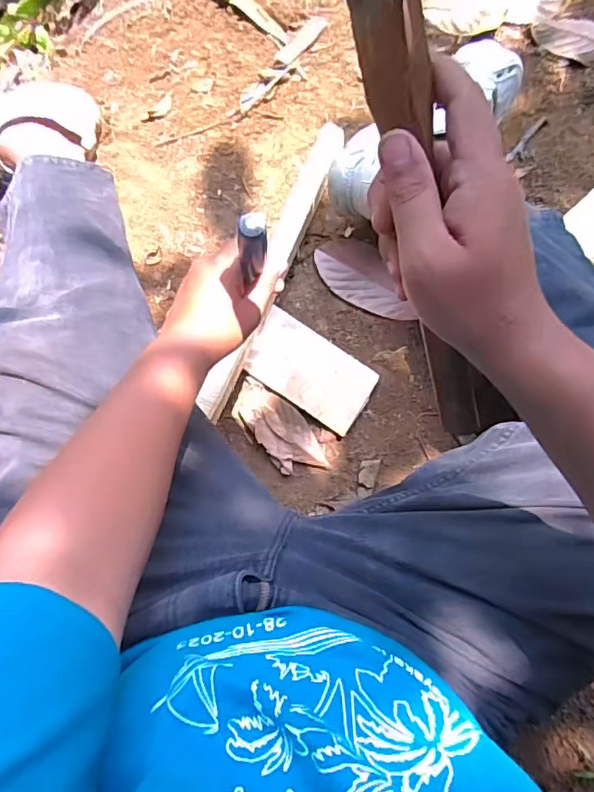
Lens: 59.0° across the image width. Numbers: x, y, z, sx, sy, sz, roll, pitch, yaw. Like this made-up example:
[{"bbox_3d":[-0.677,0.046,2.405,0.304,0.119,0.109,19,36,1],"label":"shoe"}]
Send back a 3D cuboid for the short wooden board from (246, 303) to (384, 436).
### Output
[{"bbox_3d":[0.015,-0.032,0.650,0.157,0.014,0.090,35,81,-1],"label":"short wooden board"}]

